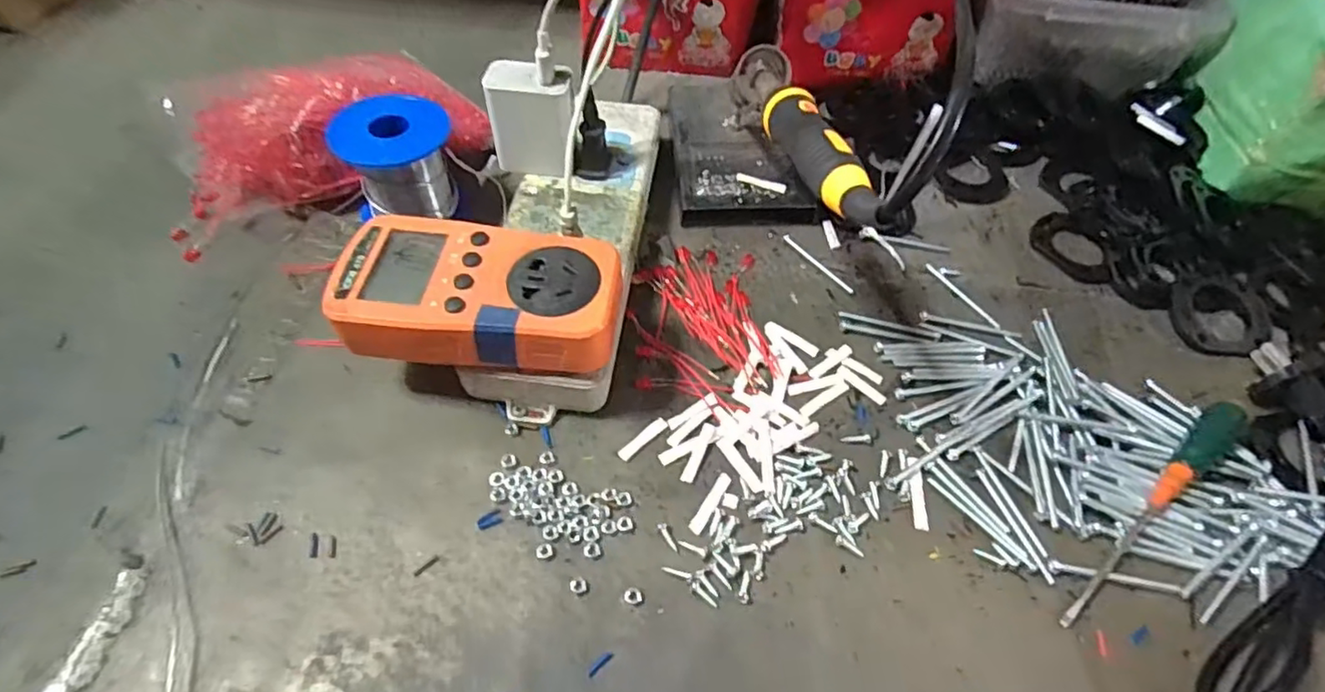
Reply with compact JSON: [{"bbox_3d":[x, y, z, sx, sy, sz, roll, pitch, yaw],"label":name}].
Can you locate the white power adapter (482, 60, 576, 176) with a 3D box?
[{"bbox_3d":[-0.074,-0.129,0.364,0.048,0.059,0.028,3,55,-1],"label":"white power adapter"}]

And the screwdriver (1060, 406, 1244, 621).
[{"bbox_3d":[0.230,0.074,0.292,0.145,0.024,0.015,-35,64,-25],"label":"screwdriver"}]

